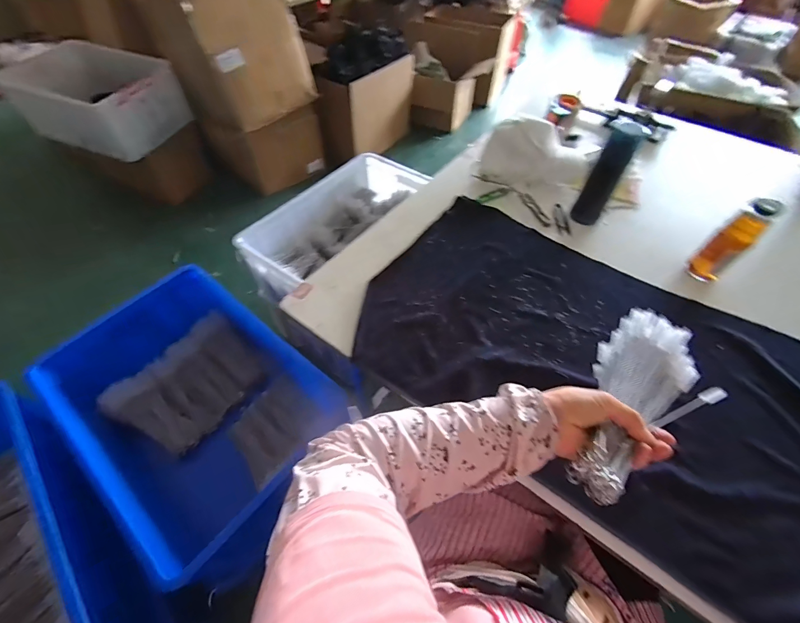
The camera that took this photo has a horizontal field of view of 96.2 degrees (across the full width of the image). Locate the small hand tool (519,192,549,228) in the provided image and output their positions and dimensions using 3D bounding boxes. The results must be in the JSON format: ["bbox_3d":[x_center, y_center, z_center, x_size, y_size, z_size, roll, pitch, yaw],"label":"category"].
[{"bbox_3d":[0.315,-0.239,0.837,0.028,0.009,0.123,-10,55,-9],"label":"small hand tool"}]

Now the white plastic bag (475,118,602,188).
[{"bbox_3d":[0.329,-0.379,0.864,0.266,0.117,0.114,6,54,3],"label":"white plastic bag"}]

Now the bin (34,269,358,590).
[{"bbox_3d":[-0.479,0.235,0.887,0.642,0.276,0.436,31,59,20],"label":"bin"}]

